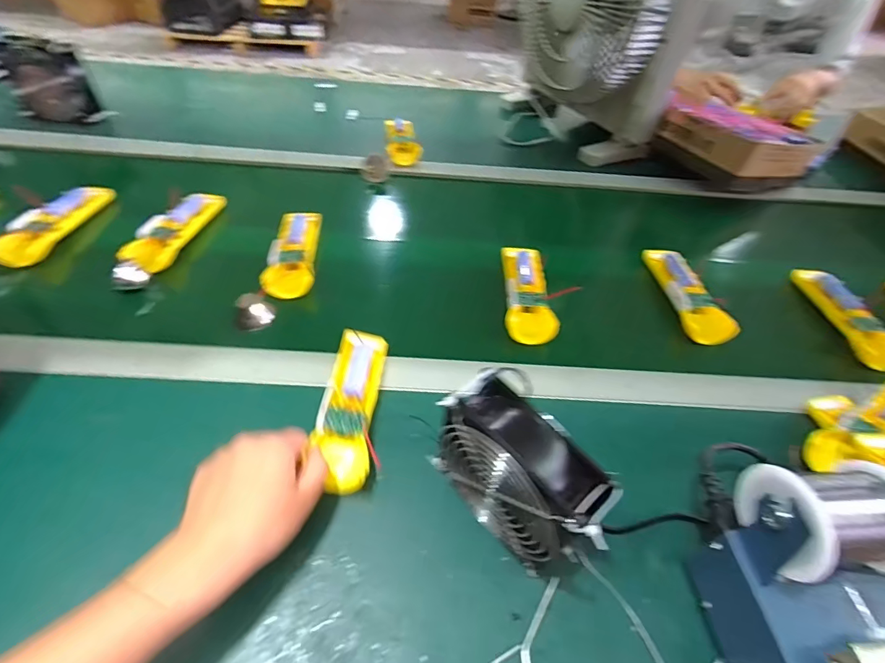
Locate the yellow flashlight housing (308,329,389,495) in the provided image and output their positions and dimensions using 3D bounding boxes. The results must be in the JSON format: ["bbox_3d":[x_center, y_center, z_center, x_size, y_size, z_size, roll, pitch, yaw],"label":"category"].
[{"bbox_3d":[-0.084,0.065,0.413,0.047,0.027,0.163,2,48,-1],"label":"yellow flashlight housing"}]

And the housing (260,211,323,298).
[{"bbox_3d":[-0.191,-0.107,0.573,0.054,0.023,0.169,-2,48,-6],"label":"housing"}]

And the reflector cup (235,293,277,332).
[{"bbox_3d":[-0.214,-0.023,0.506,0.043,0.029,0.030,-21,53,-21],"label":"reflector cup"}]

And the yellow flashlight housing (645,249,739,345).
[{"bbox_3d":[0.309,-0.056,0.570,0.051,0.027,0.174,0,48,-4],"label":"yellow flashlight housing"}]

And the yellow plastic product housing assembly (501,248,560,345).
[{"bbox_3d":[0.106,-0.053,0.551,0.055,0.023,0.155,5,48,0],"label":"yellow plastic product housing assembly"}]

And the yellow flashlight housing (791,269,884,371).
[{"bbox_3d":[0.501,-0.023,0.549,0.043,0.030,0.163,-8,49,-12],"label":"yellow flashlight housing"}]

